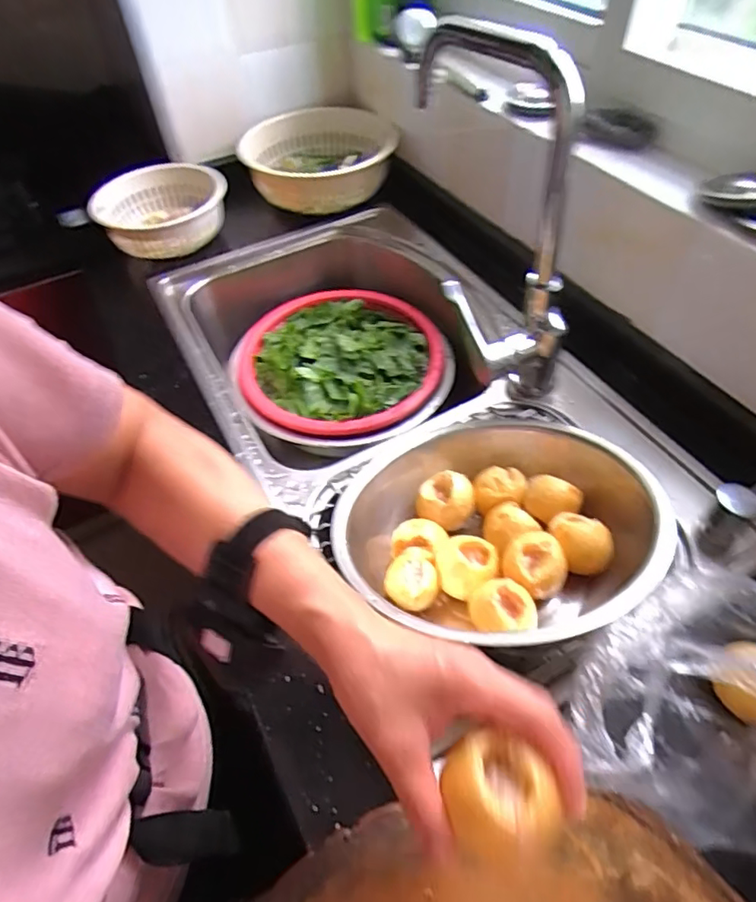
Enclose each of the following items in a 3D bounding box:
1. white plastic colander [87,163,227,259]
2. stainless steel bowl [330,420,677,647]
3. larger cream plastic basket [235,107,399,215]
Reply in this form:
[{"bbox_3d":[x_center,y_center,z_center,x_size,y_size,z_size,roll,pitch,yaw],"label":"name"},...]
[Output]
[{"bbox_3d":[-0.366,-0.407,0.960,0.215,0.082,0.213,-11,51,-5],"label":"white plastic colander"},{"bbox_3d":[0.130,0.075,0.594,0.314,0.153,0.288,-2,51,2],"label":"stainless steel bowl"},{"bbox_3d":[-0.111,-0.555,1.045,0.280,0.086,0.327,-8,51,-3],"label":"larger cream plastic basket"}]

